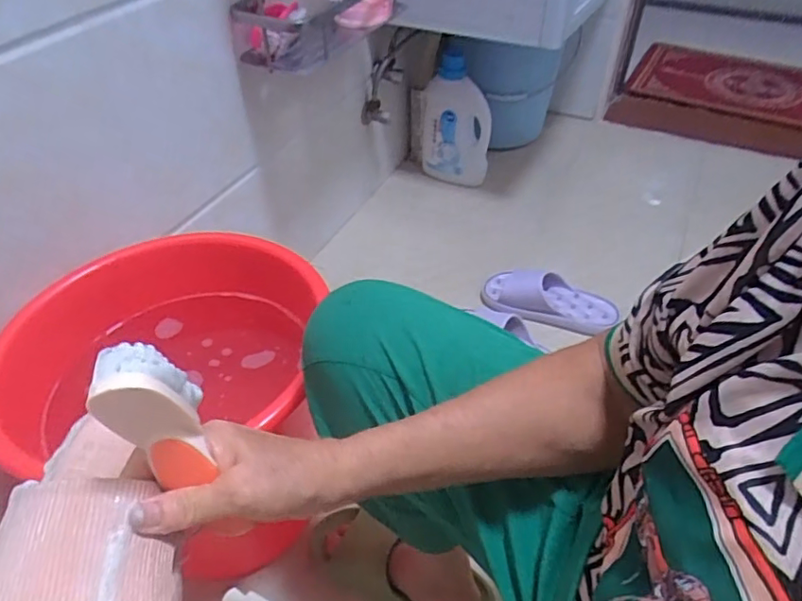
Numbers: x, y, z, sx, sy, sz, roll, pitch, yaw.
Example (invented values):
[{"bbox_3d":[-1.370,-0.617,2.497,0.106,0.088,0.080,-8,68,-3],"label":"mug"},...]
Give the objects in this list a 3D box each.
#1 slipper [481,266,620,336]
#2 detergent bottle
[{"bbox_3d":[0.286,-0.011,1.106,0.248,0.062,0.107,9,45,11],"label":"slipper"},{"bbox_3d":[0.131,-0.424,1.354,0.168,0.299,0.110,4,44,5],"label":"detergent bottle"}]

